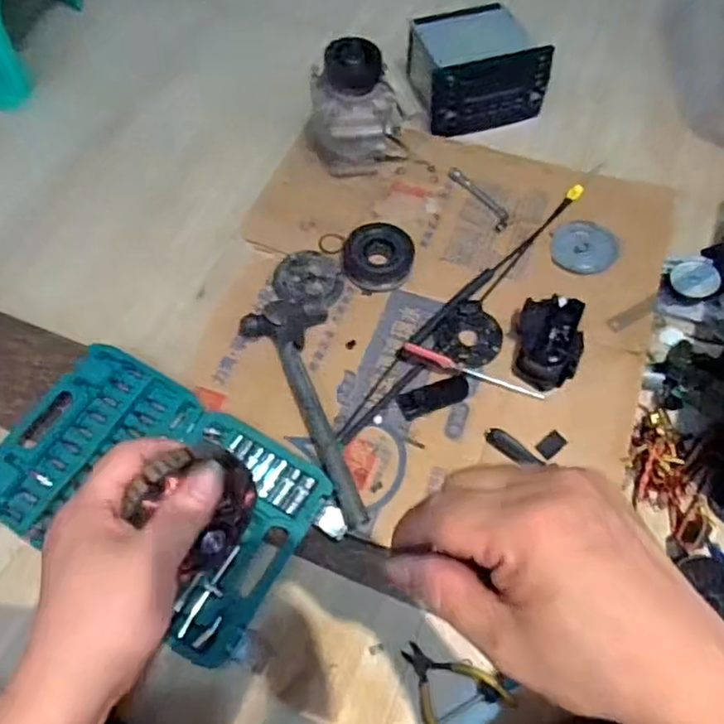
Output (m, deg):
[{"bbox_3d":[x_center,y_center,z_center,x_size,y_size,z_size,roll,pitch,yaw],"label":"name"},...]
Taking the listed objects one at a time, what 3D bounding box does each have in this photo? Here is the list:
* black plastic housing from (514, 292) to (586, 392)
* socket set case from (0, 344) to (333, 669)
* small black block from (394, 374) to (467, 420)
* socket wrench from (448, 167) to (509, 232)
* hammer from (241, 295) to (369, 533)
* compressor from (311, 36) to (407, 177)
[{"bbox_3d":[0.252,-0.026,0.867,0.085,0.057,0.121,10,62,7],"label":"black plastic housing"},{"bbox_3d":[-0.263,0.150,0.792,0.403,0.033,0.249,26,62,18],"label":"socket set case"},{"bbox_3d":[0.098,0.046,0.871,0.100,0.008,0.038,-21,58,-11],"label":"small black block"},{"bbox_3d":[0.191,-0.269,1.044,0.033,0.009,0.151,-26,59,-13],"label":"socket wrench"},{"bbox_3d":[-0.060,0.050,0.834,0.116,0.035,0.329,-19,63,-9],"label":"hammer"},{"bbox_3d":[-0.004,-0.398,1.016,0.152,0.181,0.122,-3,61,0],"label":"compressor"}]

